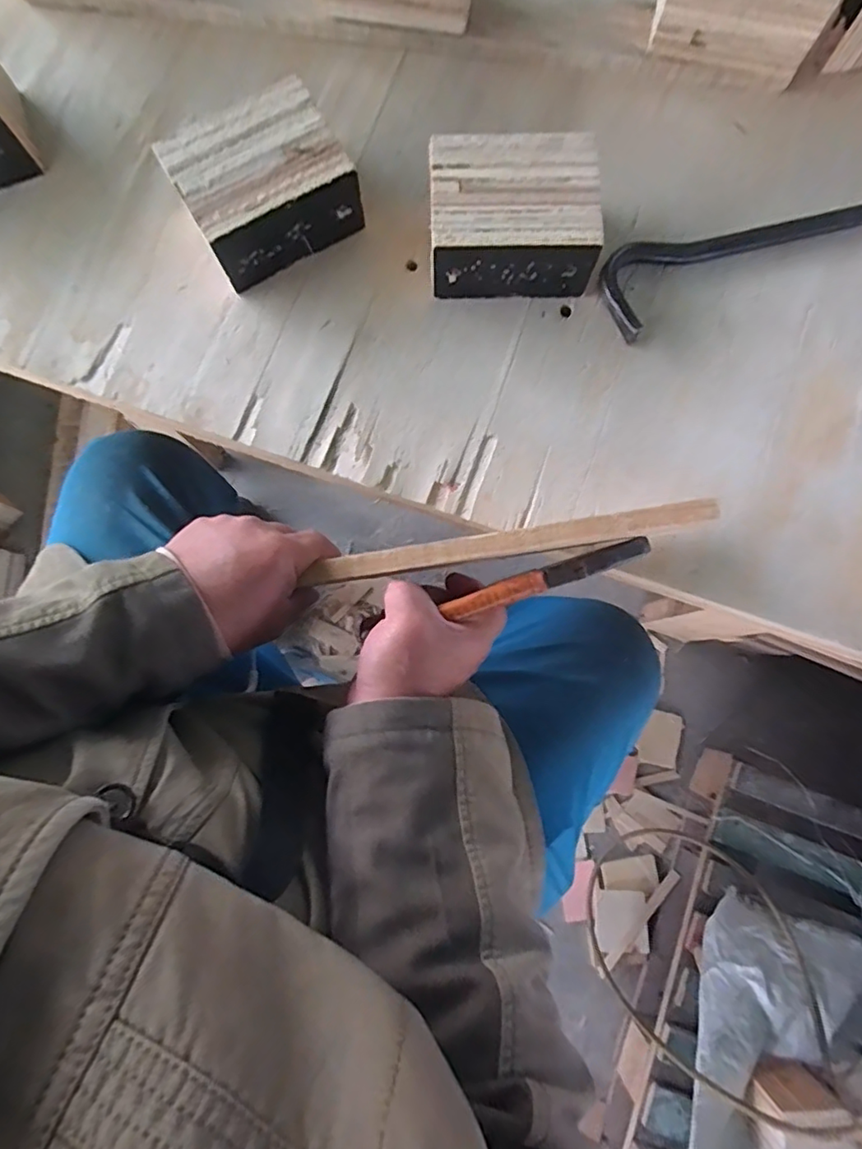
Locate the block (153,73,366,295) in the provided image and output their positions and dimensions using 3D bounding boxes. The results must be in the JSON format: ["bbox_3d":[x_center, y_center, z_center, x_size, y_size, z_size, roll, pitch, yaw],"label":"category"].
[{"bbox_3d":[-0.131,-0.298,0.445,0.125,0.064,0.097,-30,80,-5],"label":"block"}]

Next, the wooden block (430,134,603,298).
[{"bbox_3d":[0.060,-0.270,0.437,0.124,0.064,0.096,0,79,1],"label":"wooden block"}]

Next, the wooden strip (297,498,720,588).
[{"bbox_3d":[0.047,-0.019,0.369,0.255,0.009,0.017,-9,79,9],"label":"wooden strip"}]

